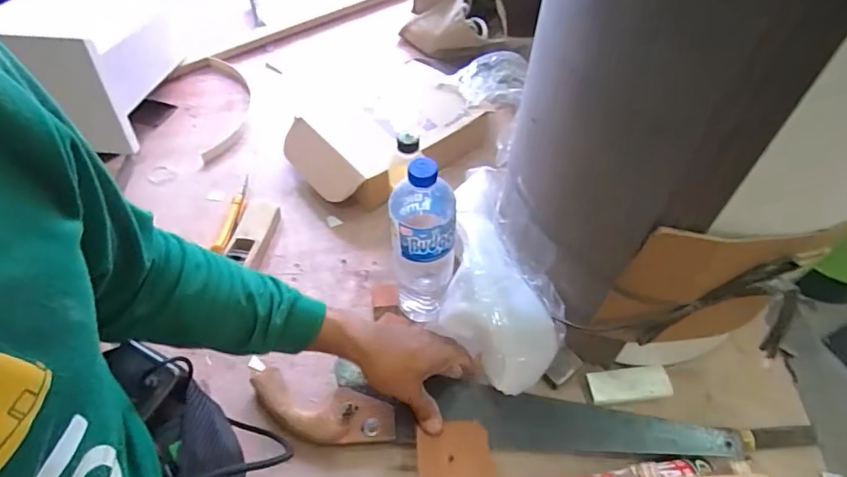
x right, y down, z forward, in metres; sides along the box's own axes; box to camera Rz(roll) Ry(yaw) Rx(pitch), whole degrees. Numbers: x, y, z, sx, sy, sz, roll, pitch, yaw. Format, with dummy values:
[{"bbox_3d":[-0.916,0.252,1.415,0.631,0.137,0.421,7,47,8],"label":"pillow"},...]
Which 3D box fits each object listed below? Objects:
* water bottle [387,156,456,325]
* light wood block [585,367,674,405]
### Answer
[{"bbox_3d":[-0.001,0.012,0.613,0.073,0.253,0.077,-1,52,-2],"label":"water bottle"},{"bbox_3d":[0.263,0.188,0.635,0.105,0.014,0.042,-4,52,-4],"label":"light wood block"}]

